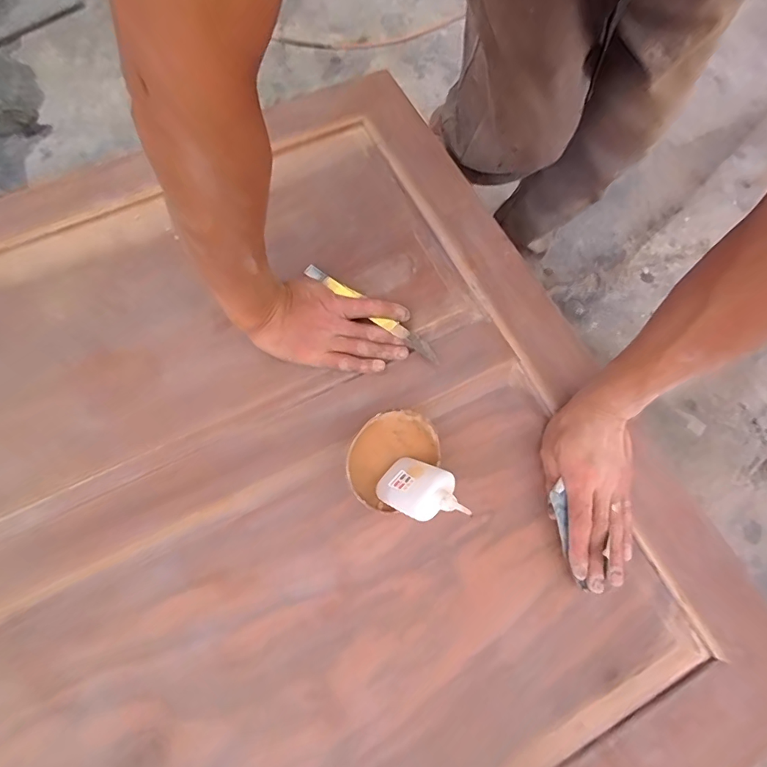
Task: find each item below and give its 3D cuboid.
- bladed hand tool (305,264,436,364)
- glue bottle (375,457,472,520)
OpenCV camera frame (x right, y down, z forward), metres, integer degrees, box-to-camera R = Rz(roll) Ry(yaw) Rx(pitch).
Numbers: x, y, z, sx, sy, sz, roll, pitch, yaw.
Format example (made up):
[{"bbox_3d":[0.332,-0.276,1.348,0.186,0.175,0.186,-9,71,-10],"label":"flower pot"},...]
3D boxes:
[{"bbox_3d":[-0.011,-0.082,0.511,0.180,0.015,0.021,36,74,2],"label":"bladed hand tool"},{"bbox_3d":[0.039,0.099,0.410,0.054,0.102,0.026,-47,121,-22],"label":"glue bottle"}]

